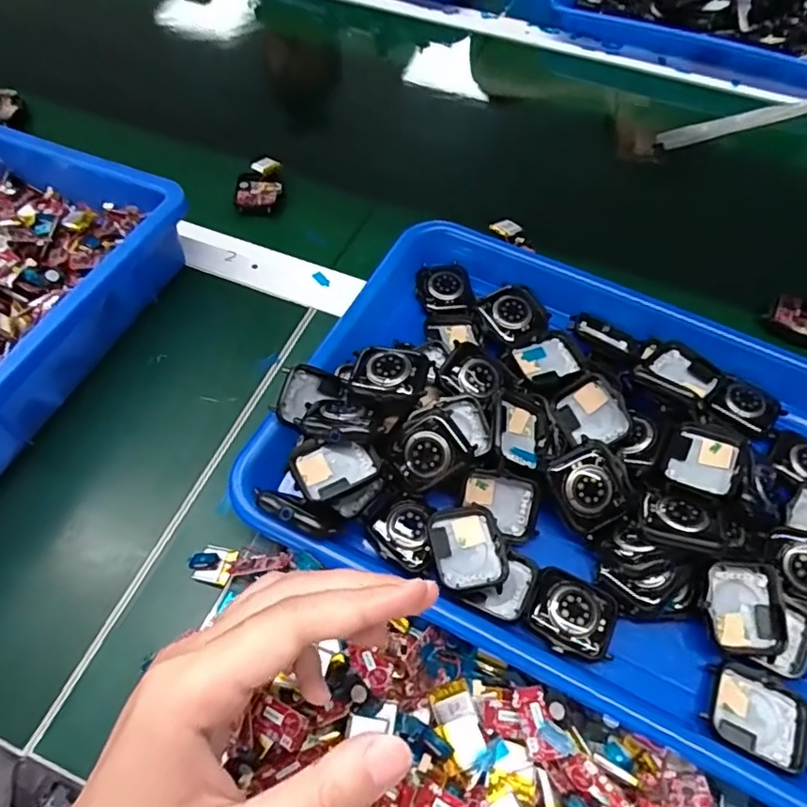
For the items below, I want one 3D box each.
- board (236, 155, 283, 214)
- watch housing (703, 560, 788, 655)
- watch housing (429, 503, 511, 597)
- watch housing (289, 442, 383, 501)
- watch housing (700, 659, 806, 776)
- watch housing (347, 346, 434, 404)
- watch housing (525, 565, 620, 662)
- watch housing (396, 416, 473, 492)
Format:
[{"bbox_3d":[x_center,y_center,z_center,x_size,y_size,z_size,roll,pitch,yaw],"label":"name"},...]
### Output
[{"bbox_3d":[-0.116,-0.177,0.468,0.034,0.009,0.053,5,68,-6],"label":"board"},{"bbox_3d":[0.165,0.099,0.280,0.036,0.012,0.042,-1,67,7],"label":"watch housing"},{"bbox_3d":[0.033,0.073,0.294,0.036,0.008,0.043,-4,58,-6],"label":"watch housing"},{"bbox_3d":[-0.035,0.032,0.295,0.039,0.008,0.030,-20,61,-15],"label":"watch housing"},{"bbox_3d":[0.163,0.143,0.267,0.045,0.011,0.034,24,60,12],"label":"watch housing"},{"bbox_3d":[-0.007,-0.018,0.322,0.042,0.007,0.038,15,58,7],"label":"watch housing"},{"bbox_3d":[0.084,0.103,0.285,0.041,0.008,0.037,22,59,11],"label":"watch housing"},{"bbox_3d":[0.012,0.026,0.303,0.037,0.006,0.032,-37,88,10],"label":"watch housing"}]

